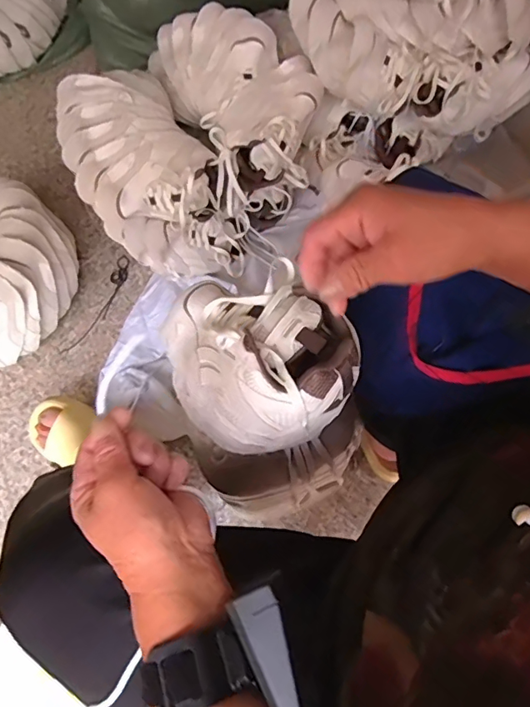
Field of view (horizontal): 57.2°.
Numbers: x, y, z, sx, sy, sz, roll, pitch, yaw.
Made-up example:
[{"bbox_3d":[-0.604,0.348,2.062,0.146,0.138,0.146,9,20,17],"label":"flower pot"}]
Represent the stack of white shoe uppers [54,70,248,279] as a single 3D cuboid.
[{"bbox_3d":[-0.206,-0.303,0.874,0.227,0.228,0.331,-37,71,-13],"label":"stack of white shoe uppers"}]

